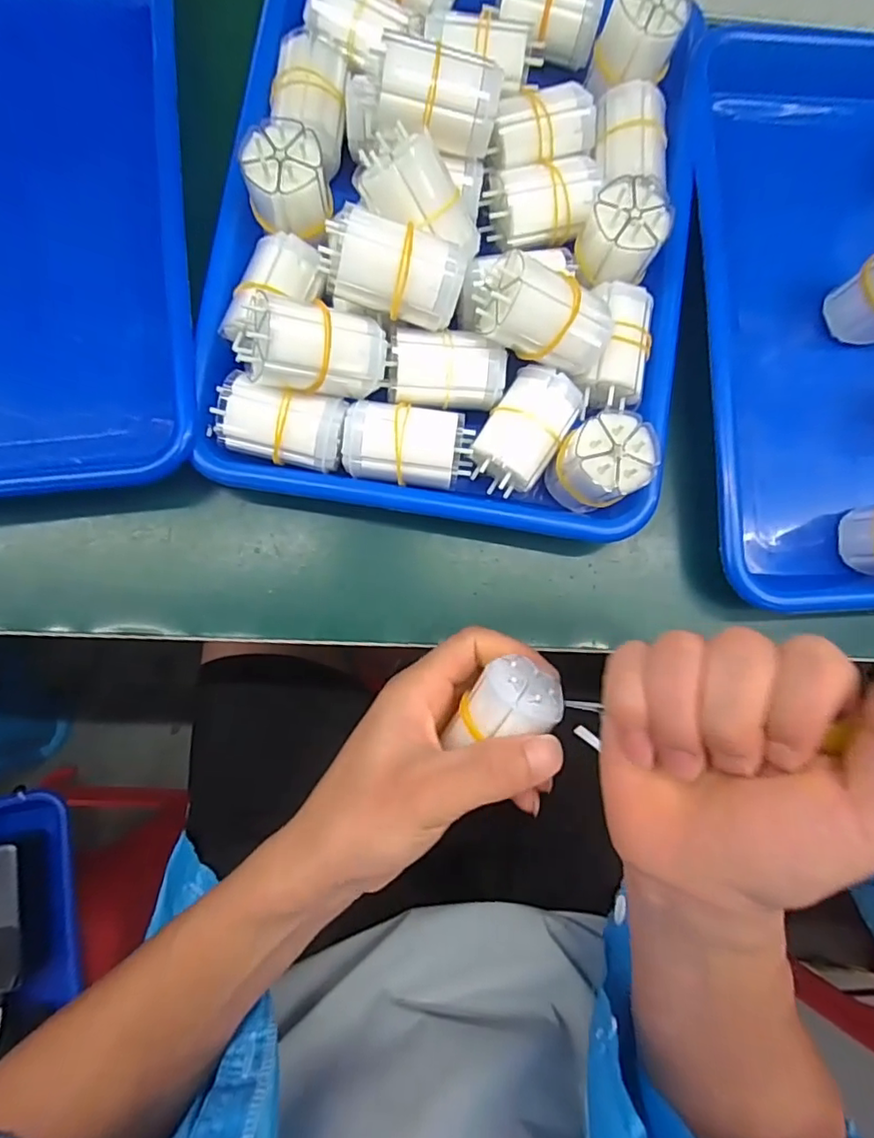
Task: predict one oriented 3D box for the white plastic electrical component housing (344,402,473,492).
[{"bbox_3d":[-0.014,-0.062,0.290,0.063,0.028,0.036,7,83,-1],"label":"white plastic electrical component housing"}]

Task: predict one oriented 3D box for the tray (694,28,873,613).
[{"bbox_3d":[0.262,-0.153,0.331,0.244,0.041,0.343,-3,84,-3],"label":"tray"}]

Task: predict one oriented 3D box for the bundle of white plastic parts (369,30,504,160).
[{"bbox_3d":[0.000,-0.224,0.275,0.058,0.030,0.032,2,83,-2],"label":"bundle of white plastic parts"}]

